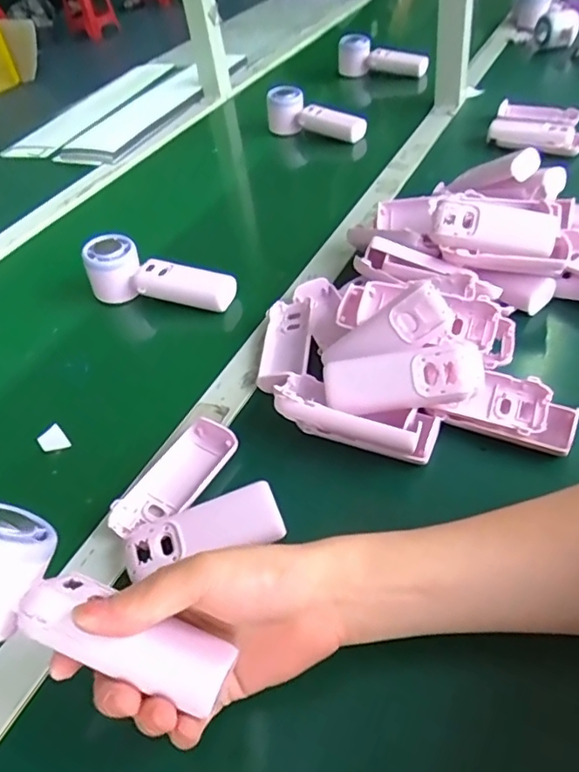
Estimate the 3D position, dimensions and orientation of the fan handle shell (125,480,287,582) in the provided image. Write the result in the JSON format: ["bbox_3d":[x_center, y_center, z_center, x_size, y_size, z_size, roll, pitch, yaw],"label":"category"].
[{"bbox_3d":[-0.058,0.100,0.380,0.103,0.023,0.038,-17,46,-9],"label":"fan handle shell"}]

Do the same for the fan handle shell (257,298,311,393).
[{"bbox_3d":[-0.004,-0.038,0.512,0.041,0.025,0.118,0,46,8],"label":"fan handle shell"}]

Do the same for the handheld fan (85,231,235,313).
[{"bbox_3d":[-0.137,-0.117,0.596,0.164,0.051,0.050,12,49,18],"label":"handheld fan"}]

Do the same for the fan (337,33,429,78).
[{"bbox_3d":[0.165,-0.595,1.022,0.163,0.059,0.062,27,55,29],"label":"fan"}]

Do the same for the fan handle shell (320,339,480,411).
[{"bbox_3d":[0.084,-0.005,0.422,0.112,0.026,0.045,-5,82,18],"label":"fan handle shell"}]

